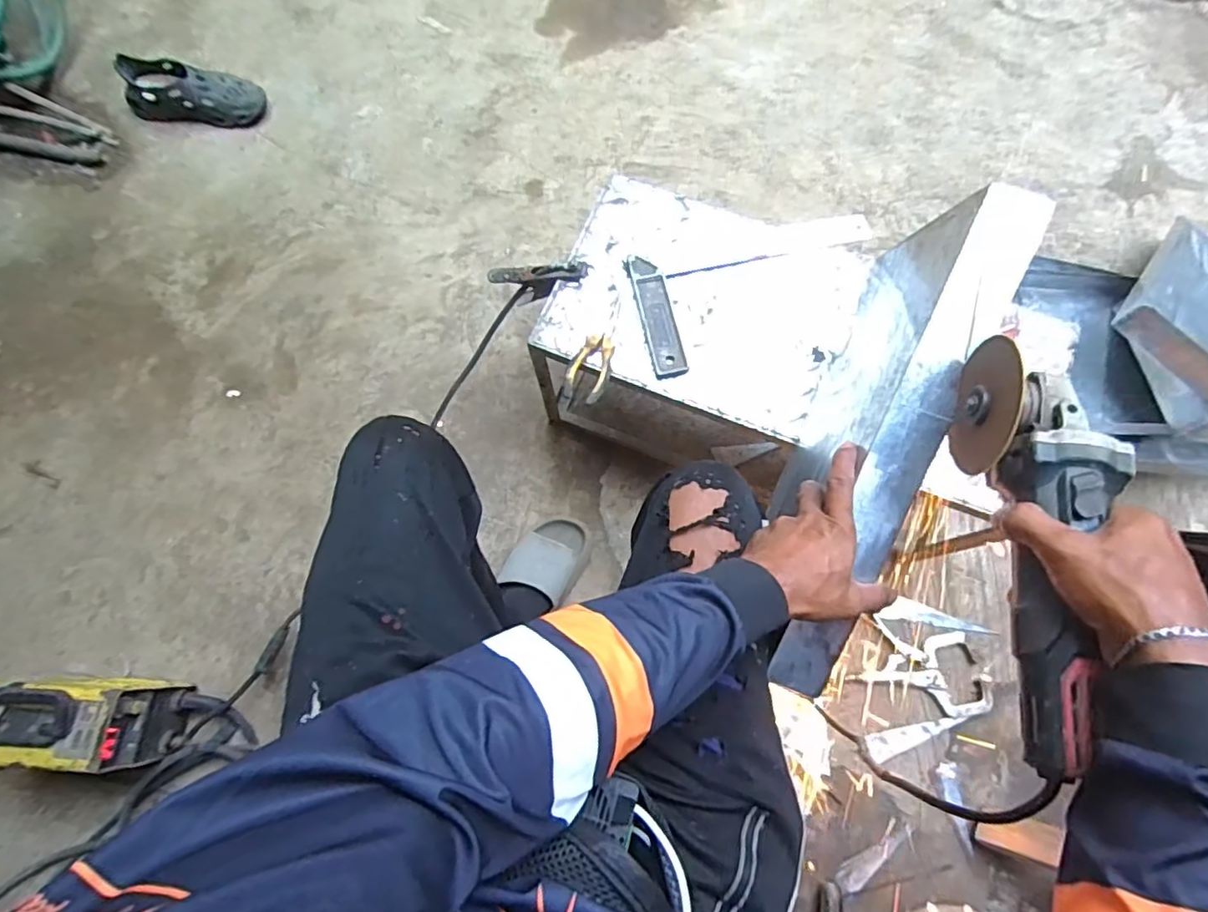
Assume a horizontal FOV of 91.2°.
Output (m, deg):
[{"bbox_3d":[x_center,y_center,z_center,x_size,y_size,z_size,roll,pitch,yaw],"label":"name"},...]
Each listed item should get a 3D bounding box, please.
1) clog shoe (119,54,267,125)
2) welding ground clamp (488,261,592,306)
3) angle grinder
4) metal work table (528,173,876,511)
[{"bbox_3d":[-0.872,-0.766,1.247,0.277,0.097,0.085,4,74,3],"label":"clog shoe"},{"bbox_3d":[-0.093,-0.252,0.852,0.156,0.060,0.043,3,72,30],"label":"welding ground clamp"},{"bbox_3d":[0.297,0.059,0.407,0.072,0.077,0.280,6,73,4],"label":"angle grinder"},{"bbox_3d":[0.130,-0.151,0.956,0.383,0.338,0.335,23,76,8],"label":"metal work table"}]

